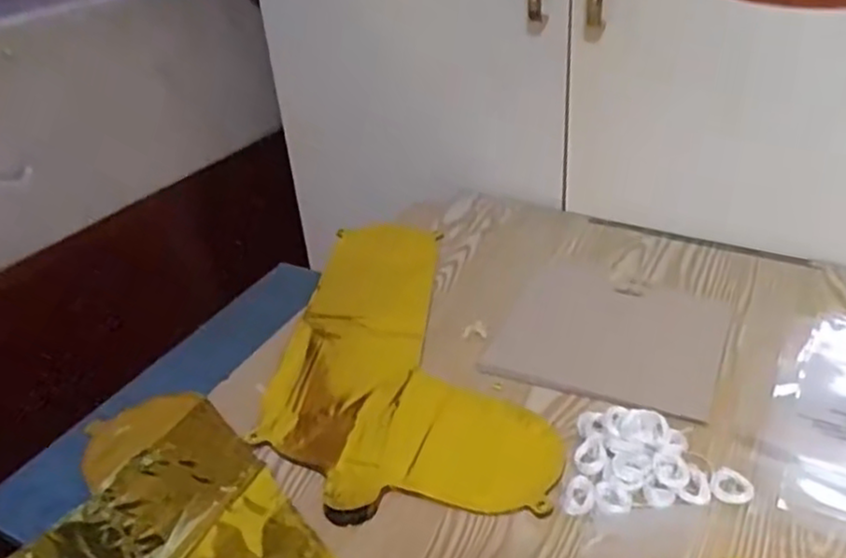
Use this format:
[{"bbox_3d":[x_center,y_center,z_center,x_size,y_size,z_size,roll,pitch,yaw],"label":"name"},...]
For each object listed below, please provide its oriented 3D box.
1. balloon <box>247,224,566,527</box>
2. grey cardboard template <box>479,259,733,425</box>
[{"bbox_3d":[-0.015,0.056,0.627,0.223,0.037,0.343,-3,32,3],"label":"balloon"},{"bbox_3d":[0.175,0.050,0.645,0.181,0.006,0.182,14,39,24],"label":"grey cardboard template"}]

